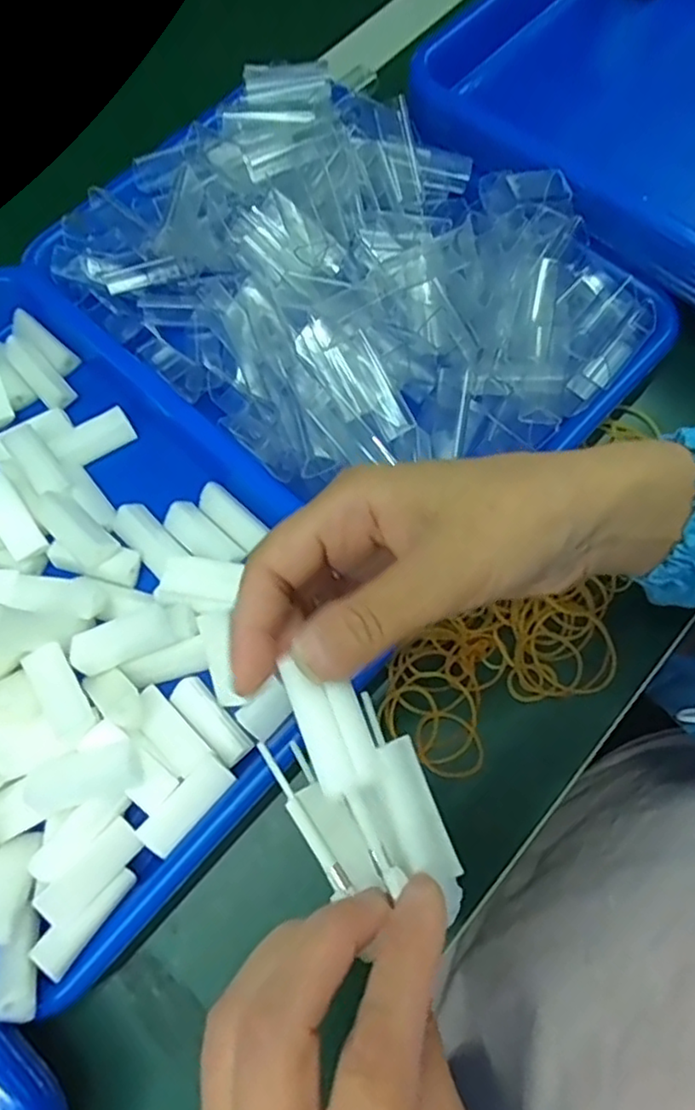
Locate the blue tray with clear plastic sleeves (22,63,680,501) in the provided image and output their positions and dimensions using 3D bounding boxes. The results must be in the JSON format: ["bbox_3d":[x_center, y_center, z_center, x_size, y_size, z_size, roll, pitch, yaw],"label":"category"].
[{"bbox_3d":[0.003,-0.162,0.375,0.313,0.058,0.238,42,77,15],"label":"blue tray with clear plastic sleeves"}]

